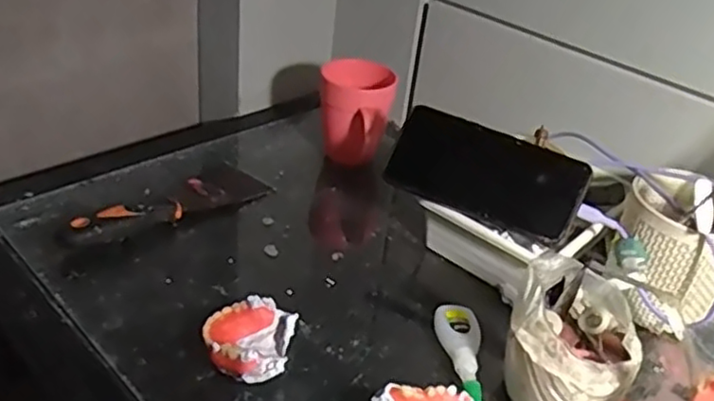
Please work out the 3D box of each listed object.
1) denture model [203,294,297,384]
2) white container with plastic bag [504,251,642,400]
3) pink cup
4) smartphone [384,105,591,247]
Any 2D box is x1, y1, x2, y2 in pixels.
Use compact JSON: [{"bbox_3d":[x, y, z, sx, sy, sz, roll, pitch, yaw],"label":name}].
[{"bbox_3d":[-0.080,0.105,0.498,0.061,0.031,0.072,7,34,1],"label":"denture model"},{"bbox_3d":[0.148,0.107,0.474,0.090,0.100,0.079,27,39,27],"label":"white container with plastic bag"},{"bbox_3d":[-0.003,-0.091,0.718,0.078,0.087,0.101,8,34,2],"label":"pink cup"},{"bbox_3d":[0.111,-0.024,0.588,0.164,0.076,0.008,22,0,21],"label":"smartphone"}]

